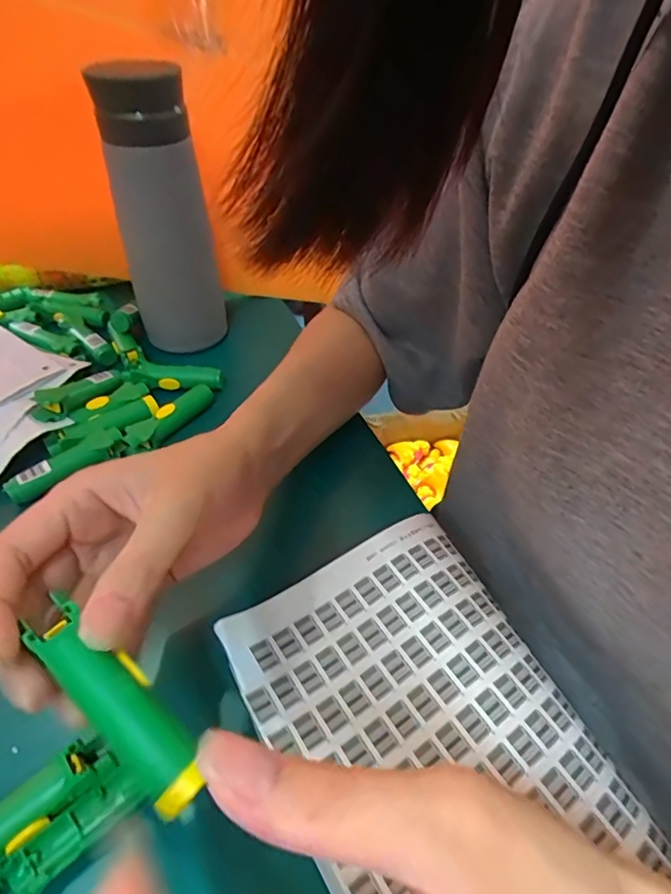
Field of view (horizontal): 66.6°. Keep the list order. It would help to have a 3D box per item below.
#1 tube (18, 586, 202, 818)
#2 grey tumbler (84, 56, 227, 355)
[{"bbox_3d":[-0.070,0.080,0.163,0.073,0.016,0.019,44,57,10],"label":"tube"},{"bbox_3d":[-0.134,-0.175,0.398,0.070,0.196,0.057,-12,46,-12],"label":"grey tumbler"}]

